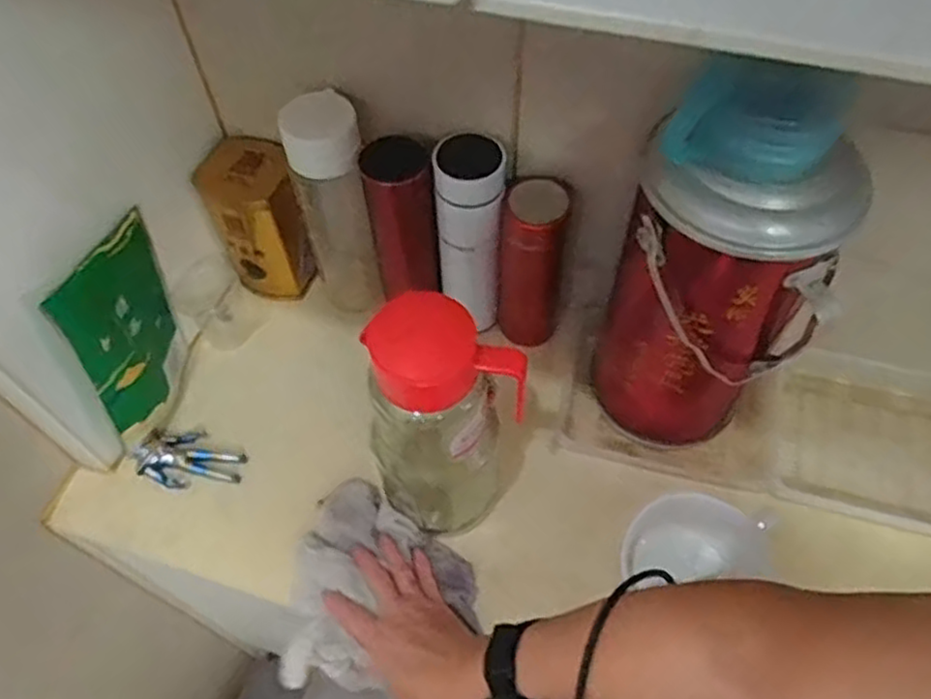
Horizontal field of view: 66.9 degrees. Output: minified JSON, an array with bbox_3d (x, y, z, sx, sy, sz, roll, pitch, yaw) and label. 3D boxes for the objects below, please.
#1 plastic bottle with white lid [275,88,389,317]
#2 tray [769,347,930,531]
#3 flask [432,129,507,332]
[{"bbox_3d":[-0.127,-0.128,0.707,0.075,0.253,0.064,-14,60,-7],"label":"plastic bottle with white lid"},{"bbox_3d":[0.416,0.096,0.696,0.228,0.050,0.172,15,60,10],"label":"tray"},{"bbox_3d":[0.004,-0.104,0.694,0.058,0.214,0.062,-10,59,-5],"label":"flask"}]

